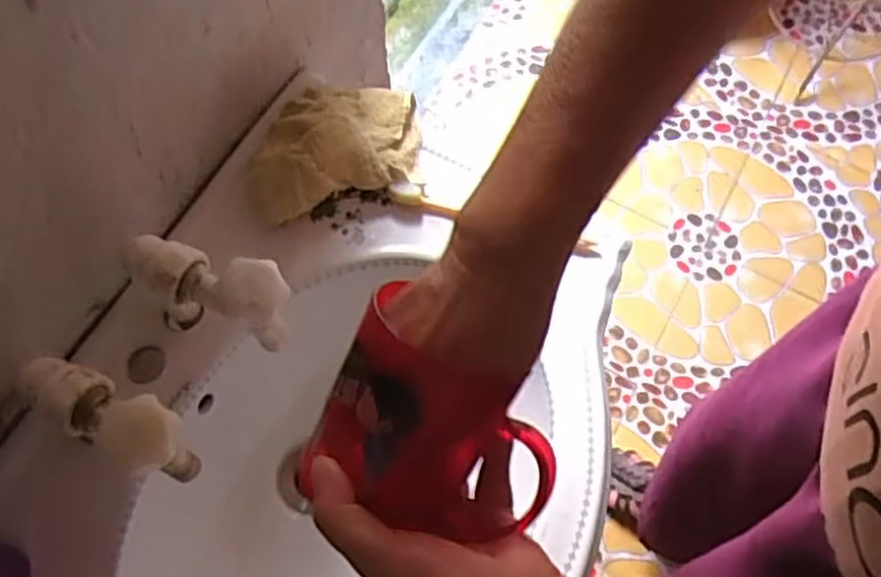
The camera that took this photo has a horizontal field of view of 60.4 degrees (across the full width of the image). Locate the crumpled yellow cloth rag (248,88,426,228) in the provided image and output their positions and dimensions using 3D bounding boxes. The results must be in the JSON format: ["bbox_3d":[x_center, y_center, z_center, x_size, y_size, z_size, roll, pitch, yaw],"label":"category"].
[{"bbox_3d":[-0.094,-0.133,0.658,0.153,0.039,0.125,-15,68,-7],"label":"crumpled yellow cloth rag"}]

